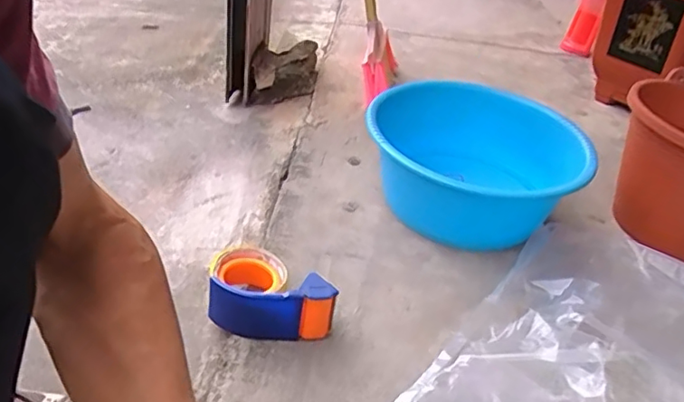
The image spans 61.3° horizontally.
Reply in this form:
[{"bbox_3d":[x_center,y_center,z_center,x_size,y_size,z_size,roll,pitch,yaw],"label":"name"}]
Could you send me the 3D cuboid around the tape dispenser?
[{"bbox_3d":[-0.078,0.101,0.645,0.135,0.065,0.092,3,34,-5],"label":"tape dispenser"}]

